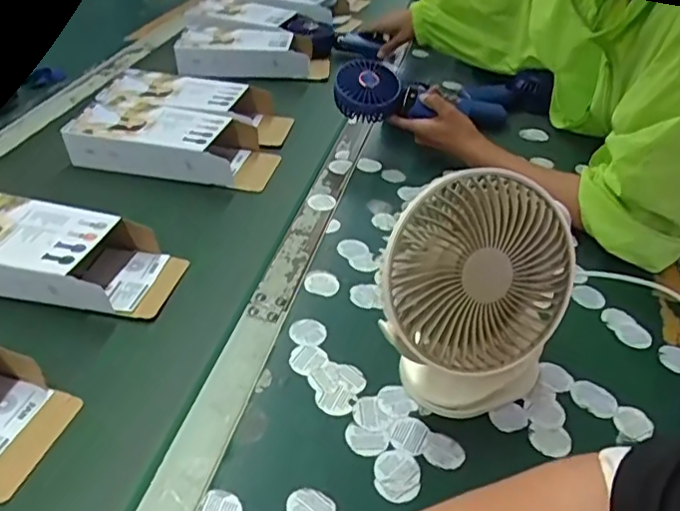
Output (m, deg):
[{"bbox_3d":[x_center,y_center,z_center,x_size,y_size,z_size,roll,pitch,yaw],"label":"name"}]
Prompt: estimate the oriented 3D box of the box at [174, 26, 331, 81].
[{"bbox_3d":[-0.137,-0.320,0.934,0.232,0.061,0.104,2,38,0],"label":"box"}]

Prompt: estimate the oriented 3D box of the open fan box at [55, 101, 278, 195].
[{"bbox_3d":[-0.206,-0.137,0.726,0.245,0.062,0.096,7,39,6],"label":"open fan box"}]

